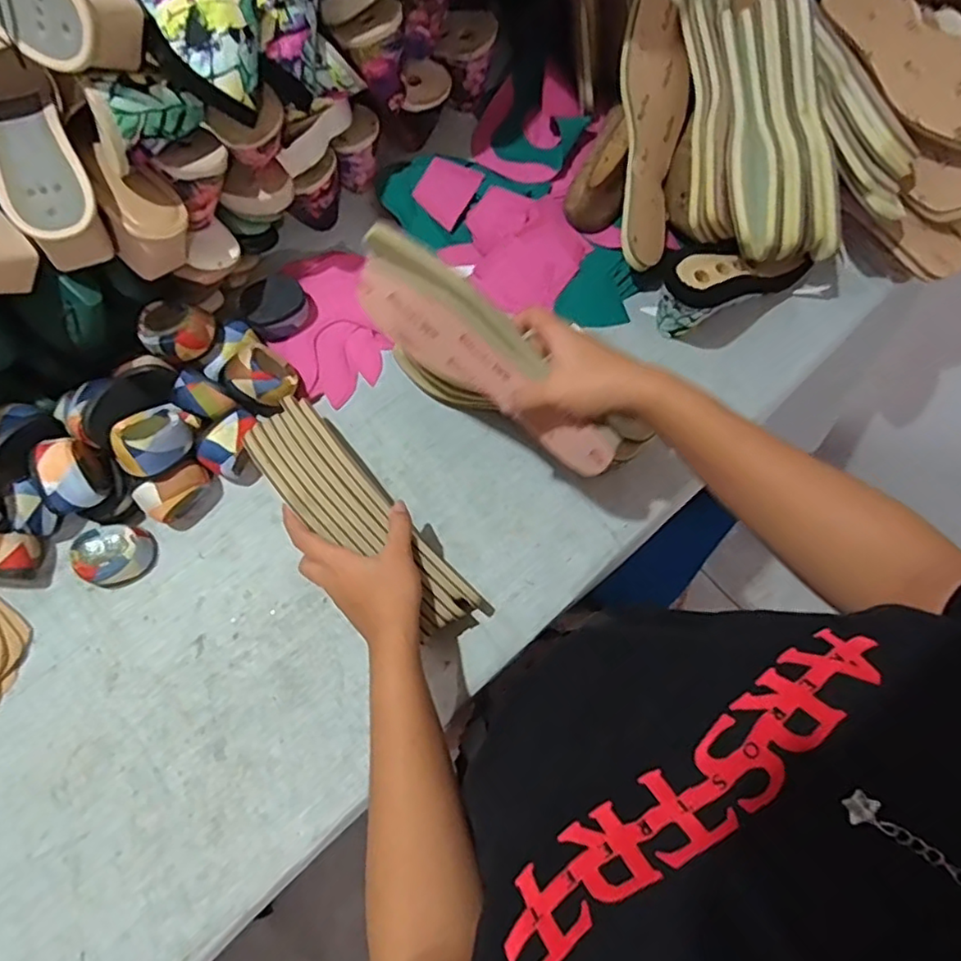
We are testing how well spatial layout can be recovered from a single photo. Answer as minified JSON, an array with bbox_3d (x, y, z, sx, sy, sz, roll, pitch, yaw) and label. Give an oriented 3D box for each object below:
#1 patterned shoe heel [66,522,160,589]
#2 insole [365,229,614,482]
[{"bbox_3d":[-0.331,0.066,0.554,0.061,0.042,0.051,-14,75,-4],"label":"patterned shoe heel"},{"bbox_3d":[0.005,-0.089,0.457,0.229,0.106,0.031,41,78,0],"label":"insole"}]

